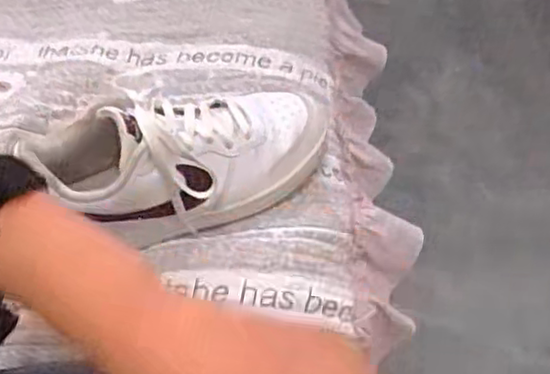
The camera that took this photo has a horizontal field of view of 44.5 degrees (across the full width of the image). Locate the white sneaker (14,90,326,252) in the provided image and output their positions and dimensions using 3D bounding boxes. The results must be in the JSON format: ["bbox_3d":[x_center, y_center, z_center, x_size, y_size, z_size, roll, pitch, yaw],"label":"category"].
[{"bbox_3d":[-0.065,-0.017,0.515,0.222,0.087,0.081,-9,52,-27],"label":"white sneaker"}]

